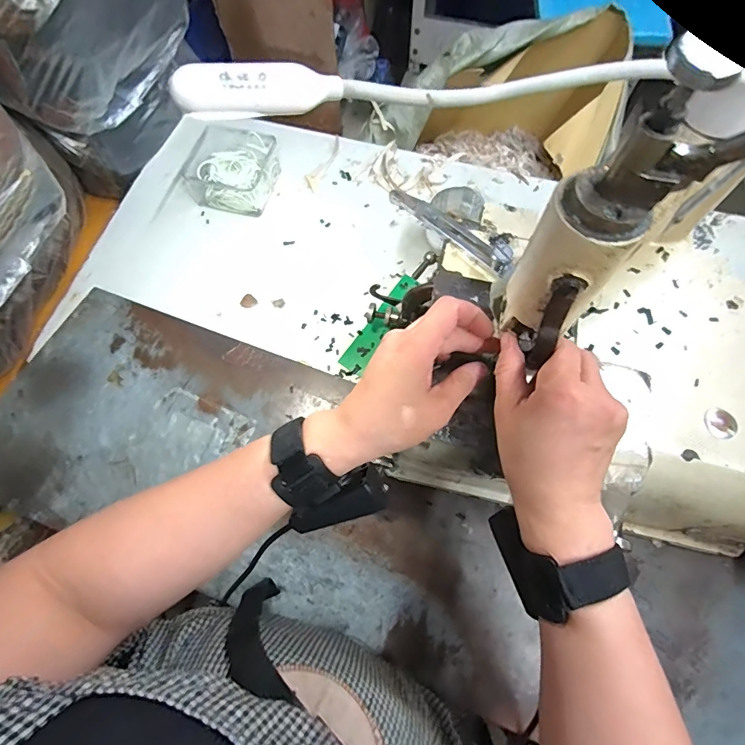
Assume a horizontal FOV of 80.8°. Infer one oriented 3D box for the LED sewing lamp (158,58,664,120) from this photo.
[{"bbox_3d":[0.029,-0.157,0.239,0.260,0.029,0.030,-8,68,-4],"label":"LED sewing lamp"}]

